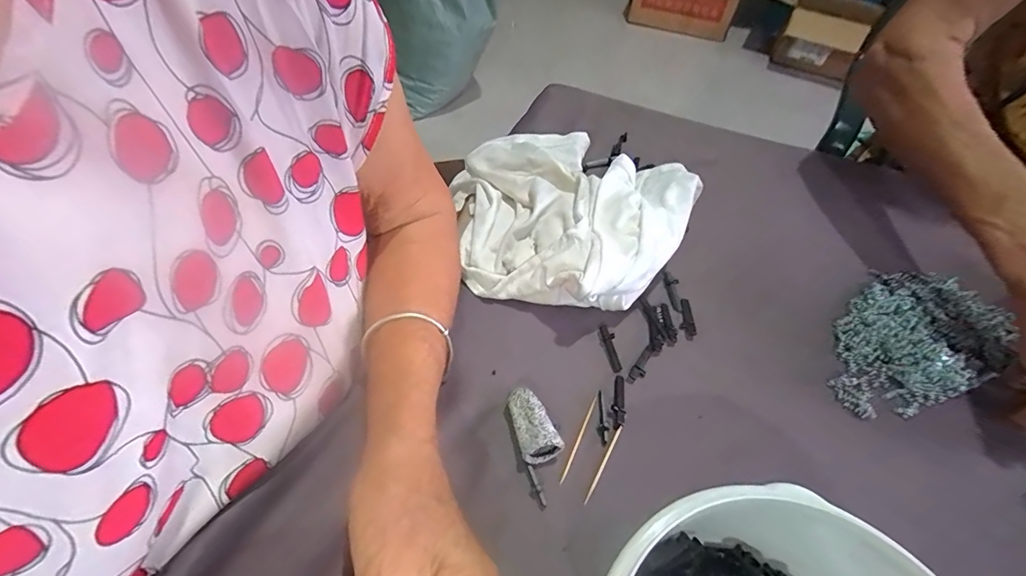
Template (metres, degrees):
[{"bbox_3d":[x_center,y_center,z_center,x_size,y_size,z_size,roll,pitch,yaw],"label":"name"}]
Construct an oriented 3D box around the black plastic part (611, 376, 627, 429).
[{"bbox_3d":[0.072,0.077,0.302,0.009,0.008,0.038,9,52,6],"label":"black plastic part"}]

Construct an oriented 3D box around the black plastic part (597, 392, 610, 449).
[{"bbox_3d":[0.058,0.085,0.294,0.006,0.006,0.037,1,51,0],"label":"black plastic part"}]

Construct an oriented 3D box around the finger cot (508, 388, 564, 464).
[{"bbox_3d":[0.011,0.086,0.281,0.022,0.022,0.045,-18,54,-14],"label":"finger cot"}]

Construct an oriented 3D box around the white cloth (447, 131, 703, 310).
[{"bbox_3d":[0.037,-0.076,0.391,0.215,0.054,0.211,29,57,21],"label":"white cloth"}]

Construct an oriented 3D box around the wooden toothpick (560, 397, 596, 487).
[{"bbox_3d":[0.043,0.096,0.286,0.004,0.004,0.060,21,54,16],"label":"wooden toothpick"}]

